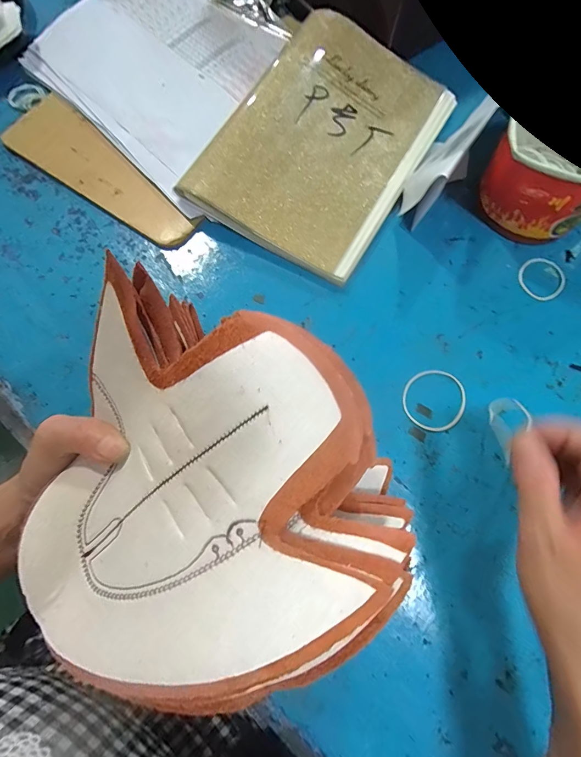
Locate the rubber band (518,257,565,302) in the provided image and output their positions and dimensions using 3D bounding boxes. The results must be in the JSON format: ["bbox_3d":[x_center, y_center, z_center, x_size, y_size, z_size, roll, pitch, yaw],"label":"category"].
[{"bbox_3d":[0.235,-0.094,0.344,0.041,0.004,0.044,0,76,0],"label":"rubber band"}]

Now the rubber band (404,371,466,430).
[{"bbox_3d":[0.121,0.018,0.311,0.051,0.004,0.053,0,76,0],"label":"rubber band"}]

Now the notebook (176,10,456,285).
[{"bbox_3d":[0.036,-0.236,0.365,0.178,0.028,0.259,31,78,7],"label":"notebook"}]

